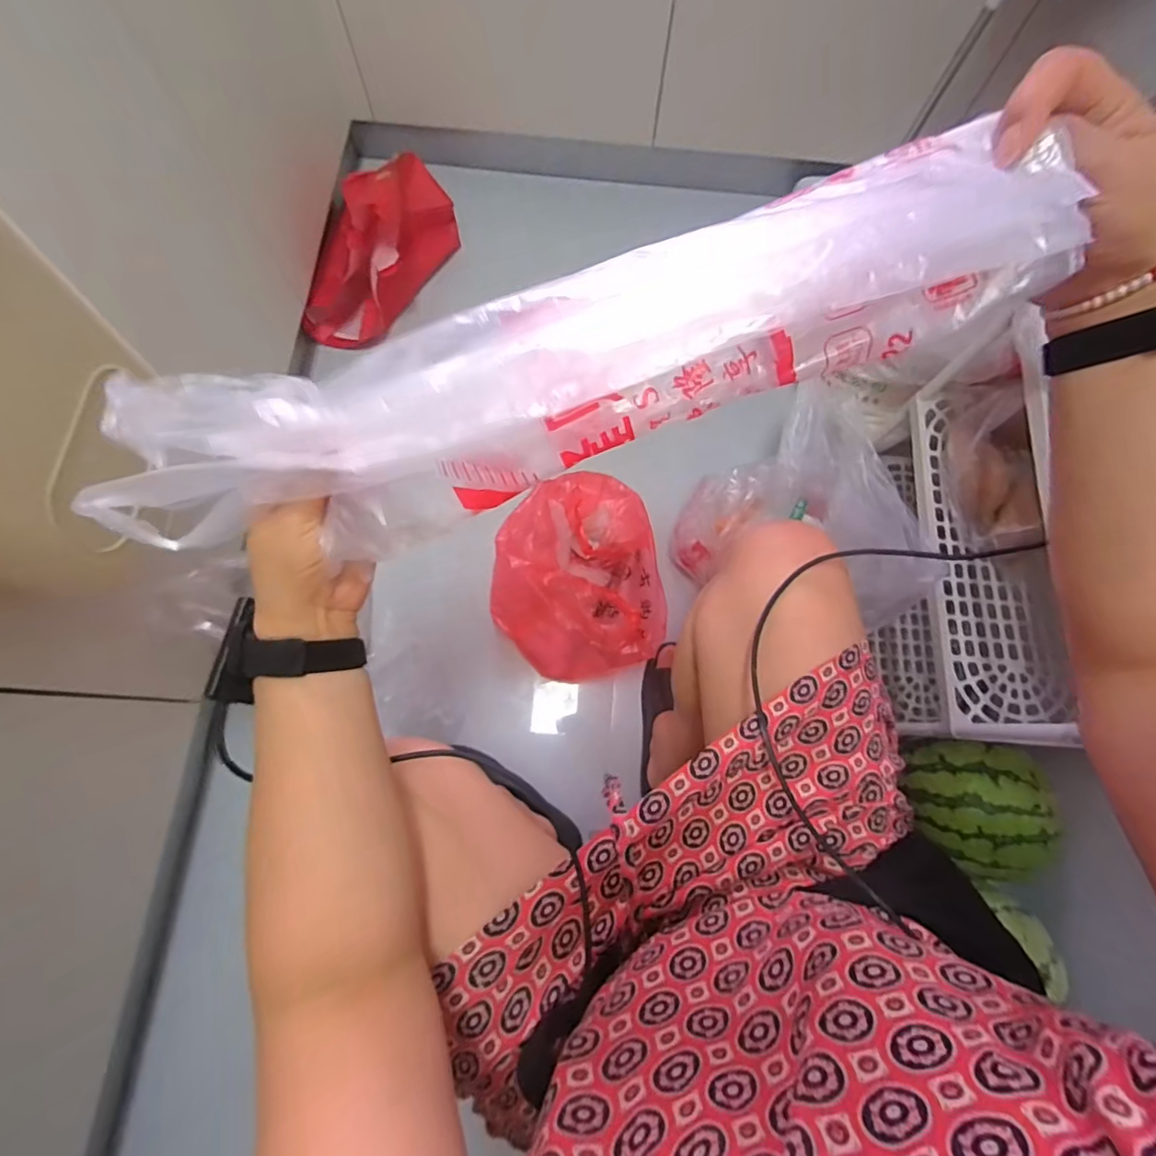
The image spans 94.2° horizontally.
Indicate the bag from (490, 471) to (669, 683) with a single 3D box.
[{"bbox_3d":[-0.009,0.004,0.881,0.256,0.162,0.298,-7,75,-3],"label":"bag"}]

